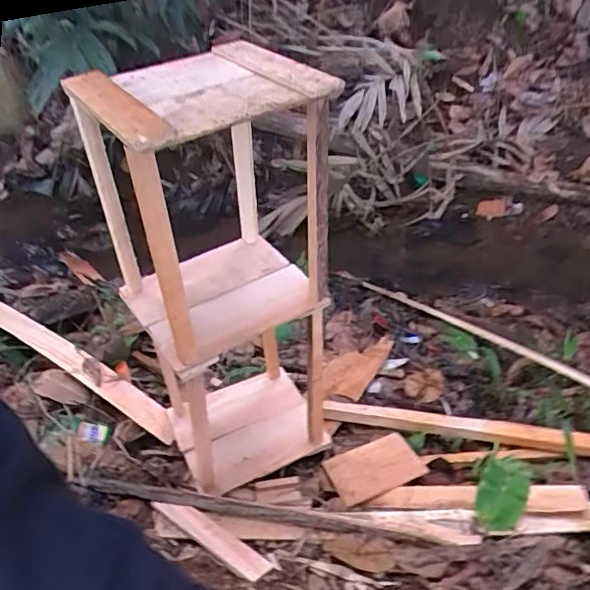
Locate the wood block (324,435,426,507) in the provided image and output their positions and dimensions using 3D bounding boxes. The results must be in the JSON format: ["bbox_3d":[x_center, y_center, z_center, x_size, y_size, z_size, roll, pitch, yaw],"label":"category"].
[{"bbox_3d":[0.138,0.300,0.975,0.154,0.014,0.109,-20,34,-10],"label":"wood block"}]

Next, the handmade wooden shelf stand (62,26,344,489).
[{"bbox_3d":[-0.107,0.006,0.844,0.269,0.661,0.283,-18,37,-23],"label":"handmade wooden shelf stand"}]

